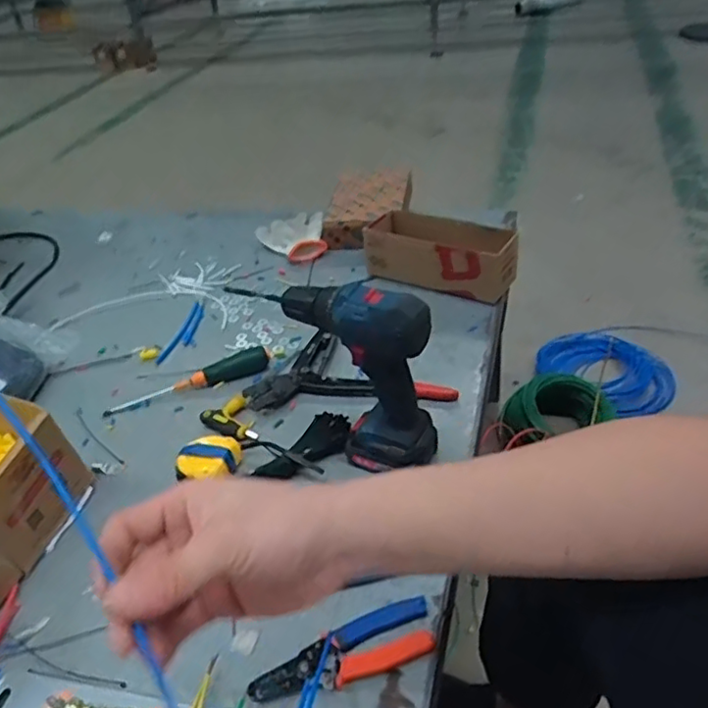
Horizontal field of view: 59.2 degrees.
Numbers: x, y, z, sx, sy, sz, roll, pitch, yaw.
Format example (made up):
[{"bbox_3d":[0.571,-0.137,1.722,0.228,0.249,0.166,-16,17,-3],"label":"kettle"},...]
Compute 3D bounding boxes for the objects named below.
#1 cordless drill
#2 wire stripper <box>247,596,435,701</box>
[{"bbox_3d":[-0.006,0.019,0.669,0.194,0.223,0.067,19,45,31],"label":"cordless drill"},{"bbox_3d":[-0.009,0.253,0.529,0.157,0.010,0.048,-15,39,-8],"label":"wire stripper"}]

